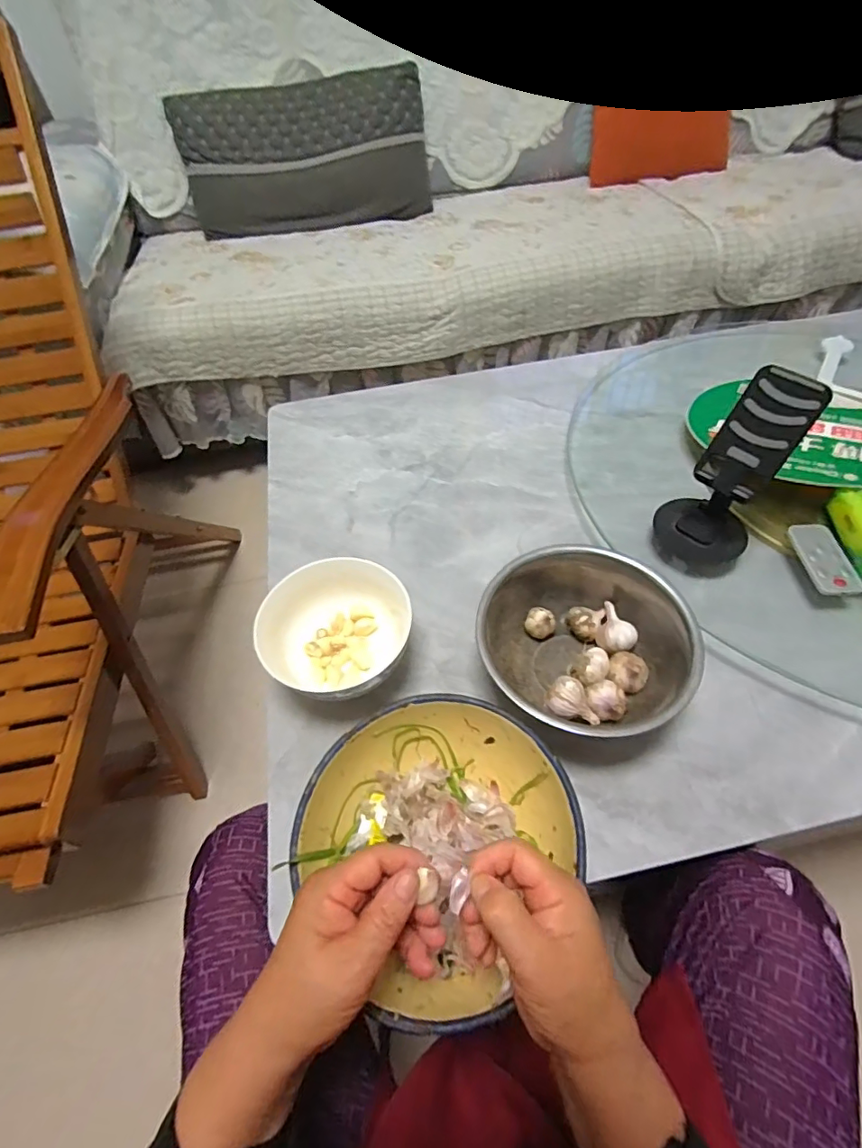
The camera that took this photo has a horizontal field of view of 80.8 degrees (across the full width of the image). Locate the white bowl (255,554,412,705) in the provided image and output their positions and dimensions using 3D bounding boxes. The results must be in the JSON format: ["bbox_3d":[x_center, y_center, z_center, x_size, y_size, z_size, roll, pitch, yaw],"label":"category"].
[{"bbox_3d":[-0.085,0.058,0.482,0.133,0.066,0.134,-2,53,3],"label":"white bowl"}]

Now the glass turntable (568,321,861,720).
[{"bbox_3d":[0.551,-0.130,0.622,0.705,0.040,0.666,-2,51,3],"label":"glass turntable"}]

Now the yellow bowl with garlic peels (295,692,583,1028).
[{"bbox_3d":[0.006,0.190,0.373,0.176,0.081,0.179,-2,53,3],"label":"yellow bowl with garlic peels"}]

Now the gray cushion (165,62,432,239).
[{"bbox_3d":[-0.321,-1.075,1.301,0.621,0.258,0.172,-12,53,-5],"label":"gray cushion"}]

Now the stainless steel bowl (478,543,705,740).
[{"bbox_3d":[0.142,0.065,0.461,0.174,0.087,0.174,-2,53,3],"label":"stainless steel bowl"}]

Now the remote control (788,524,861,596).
[{"bbox_3d":[0.395,-0.016,0.511,0.039,0.013,0.084,-3,53,2],"label":"remote control"}]

